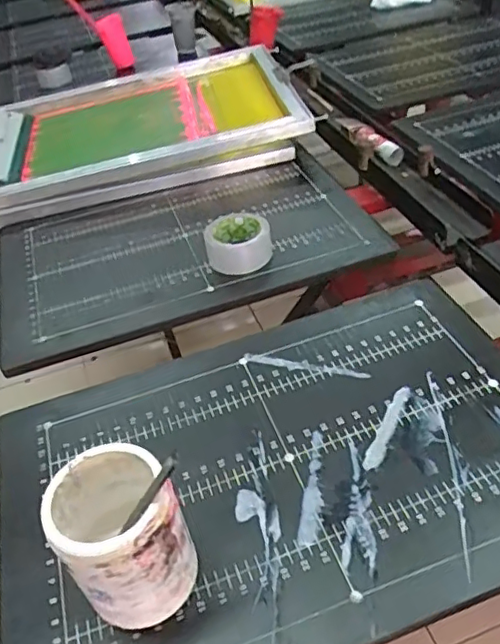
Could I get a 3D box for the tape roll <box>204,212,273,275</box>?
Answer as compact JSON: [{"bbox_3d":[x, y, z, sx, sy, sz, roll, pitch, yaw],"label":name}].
[{"bbox_3d":[-0.018,-0.121,0.896,0.100,0.063,0.094,-9,42,-2],"label":"tape roll"}]

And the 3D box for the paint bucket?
[{"bbox_3d":[-0.108,0.183,0.505,0.096,0.141,0.111,-31,47,-24],"label":"paint bucket"}]

